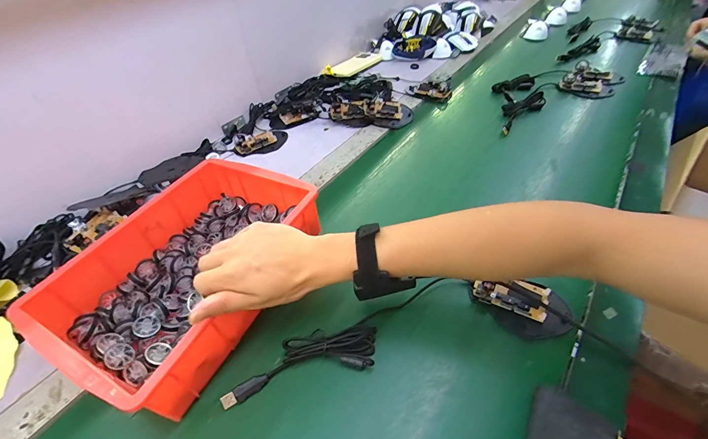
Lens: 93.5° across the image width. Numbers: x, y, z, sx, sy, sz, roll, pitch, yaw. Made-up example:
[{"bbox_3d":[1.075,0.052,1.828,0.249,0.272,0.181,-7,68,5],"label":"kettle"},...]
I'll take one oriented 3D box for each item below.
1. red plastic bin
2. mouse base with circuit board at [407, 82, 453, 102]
[{"bbox_3d":[-0.199,0.054,0.410,0.200,0.081,0.287,19,50,20],"label":"red plastic bin"},{"bbox_3d":[0.173,-0.303,0.774,0.110,0.028,0.047,25,53,27],"label":"mouse base with circuit board"}]

